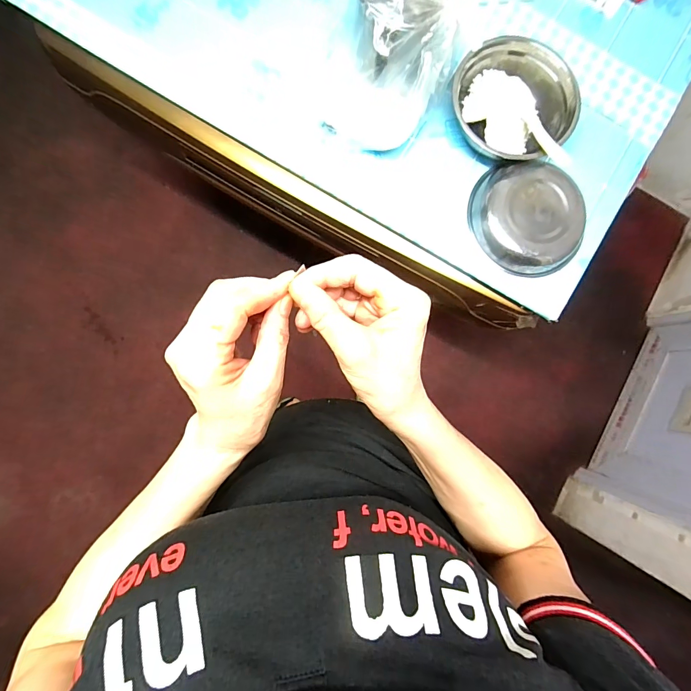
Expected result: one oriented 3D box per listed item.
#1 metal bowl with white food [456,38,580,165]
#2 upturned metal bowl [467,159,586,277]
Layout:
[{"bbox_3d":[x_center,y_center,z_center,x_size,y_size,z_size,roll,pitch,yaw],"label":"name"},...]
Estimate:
[{"bbox_3d":[0.256,-0.379,0.537,0.180,0.059,0.184,0,86,-4],"label":"metal bowl with white food"},{"bbox_3d":[0.282,-0.197,0.556,0.151,0.054,0.177,-35,88,-6],"label":"upturned metal bowl"}]

